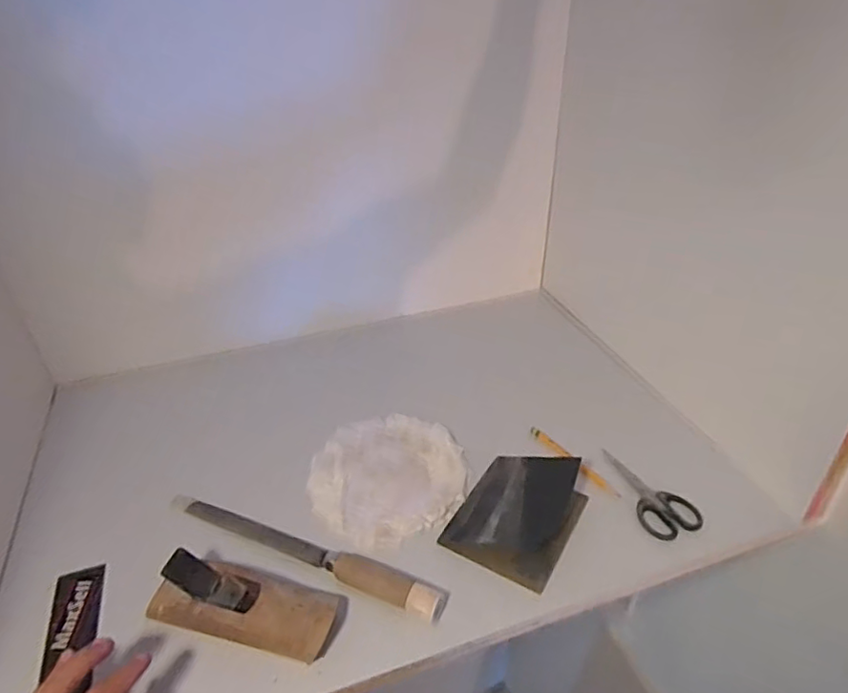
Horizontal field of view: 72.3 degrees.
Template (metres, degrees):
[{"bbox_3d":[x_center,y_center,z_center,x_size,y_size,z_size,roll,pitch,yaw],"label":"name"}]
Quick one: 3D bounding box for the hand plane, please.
[{"bbox_3d":[-0.161,0.231,0.518,0.167,0.058,0.064,10,36,14],"label":"hand plane"}]

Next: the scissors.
[{"bbox_3d":[0.244,0.157,0.636,0.056,0.011,0.124,-10,36,-14],"label":"scissors"}]

